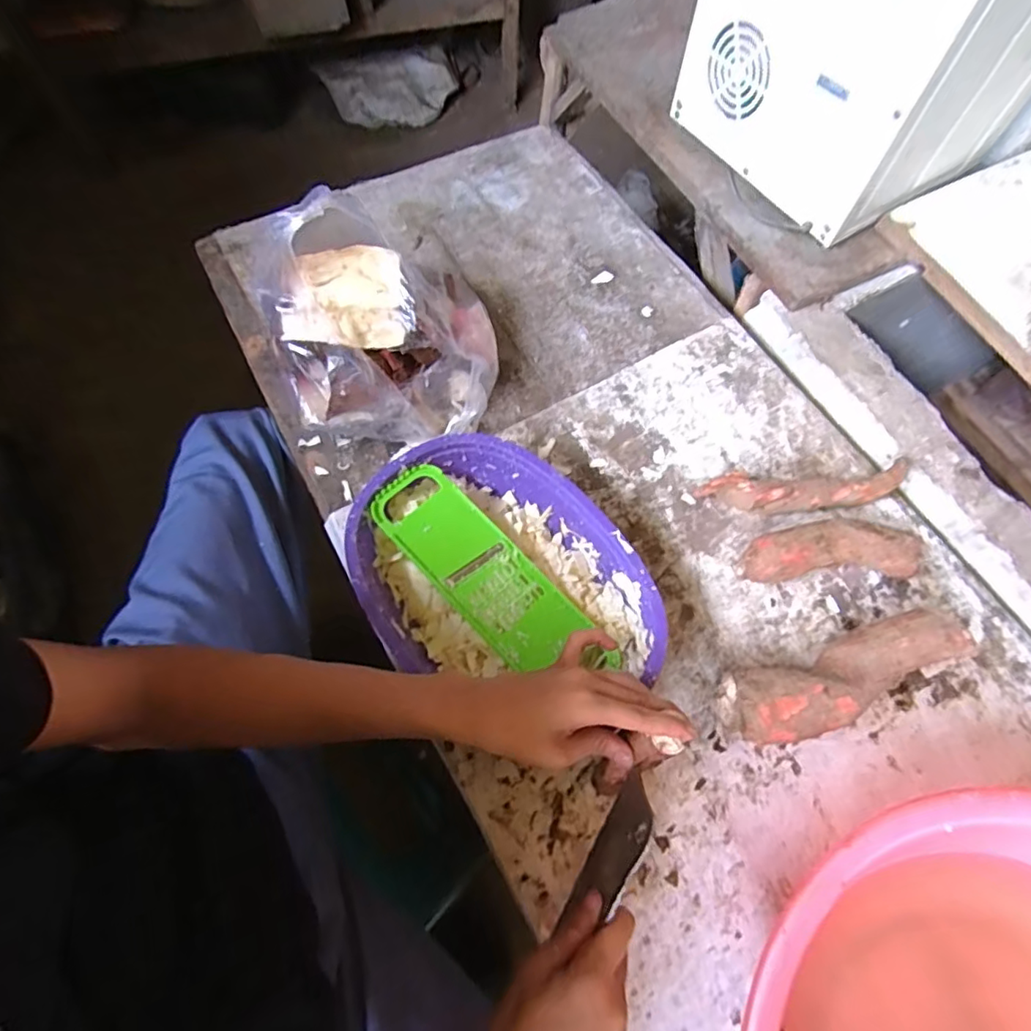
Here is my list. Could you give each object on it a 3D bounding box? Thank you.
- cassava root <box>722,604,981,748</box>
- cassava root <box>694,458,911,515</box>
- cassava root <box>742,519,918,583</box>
[{"bbox_3d":[0.284,0.146,0.518,0.212,0.069,0.069,-16,67,-9],"label":"cassava root"},{"bbox_3d":[0.306,-0.029,0.612,0.225,0.035,0.041,-4,66,-4],"label":"cassava root"},{"bbox_3d":[0.309,0.038,0.582,0.169,0.045,0.054,-2,66,-2],"label":"cassava root"}]

